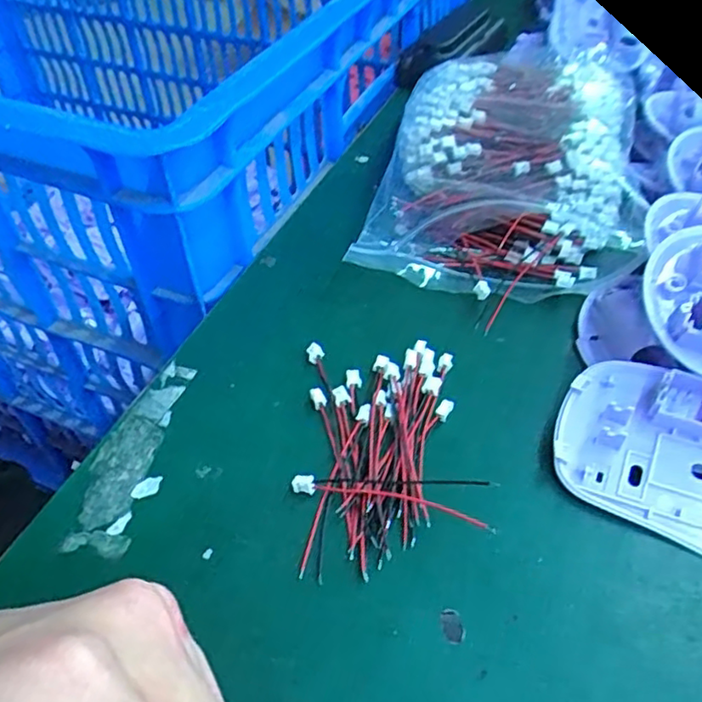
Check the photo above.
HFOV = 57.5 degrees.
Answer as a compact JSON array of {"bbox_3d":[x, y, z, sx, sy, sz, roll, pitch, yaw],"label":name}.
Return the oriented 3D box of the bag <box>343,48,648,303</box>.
[{"bbox_3d":[0.082,-0.099,0.332,0.127,0.039,0.175,13,49,14],"label":"bag"}]

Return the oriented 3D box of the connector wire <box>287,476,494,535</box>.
[{"bbox_3d":[0.014,0.047,0.220,0.069,0.010,0.014,11,49,12],"label":"connector wire"}]

